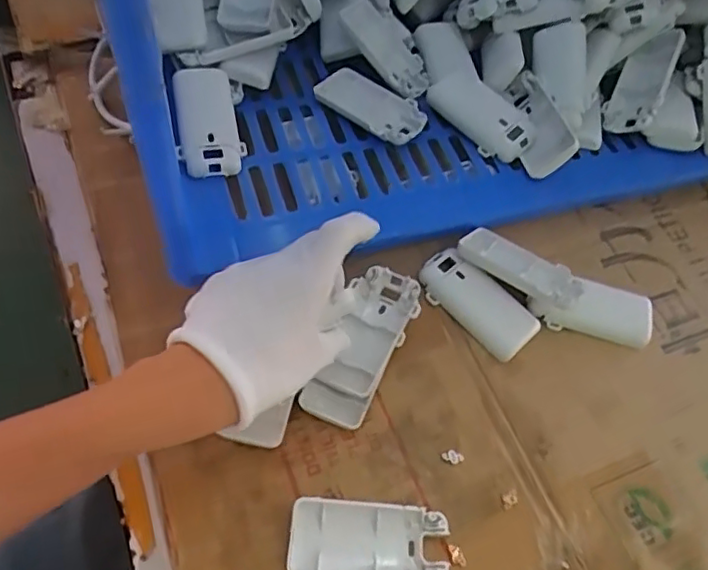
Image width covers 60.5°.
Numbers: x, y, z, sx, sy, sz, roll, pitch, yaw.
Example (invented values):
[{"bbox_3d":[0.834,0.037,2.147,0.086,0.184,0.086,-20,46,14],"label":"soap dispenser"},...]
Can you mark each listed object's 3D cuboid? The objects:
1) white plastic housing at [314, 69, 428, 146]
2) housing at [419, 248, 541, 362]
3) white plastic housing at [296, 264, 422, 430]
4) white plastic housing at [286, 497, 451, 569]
[{"bbox_3d":[0.016,-0.153,0.524,0.095,0.018,0.048,33,61,13],"label":"white plastic housing"},{"bbox_3d":[0.094,0.014,0.468,0.095,0.012,0.043,44,91,12],"label":"housing"},{"bbox_3d":[0.008,0.041,0.425,0.047,0.026,0.115,22,67,9],"label":"white plastic housing"},{"bbox_3d":[0.009,0.159,0.375,0.095,0.015,0.045,5,57,-1],"label":"white plastic housing"}]

